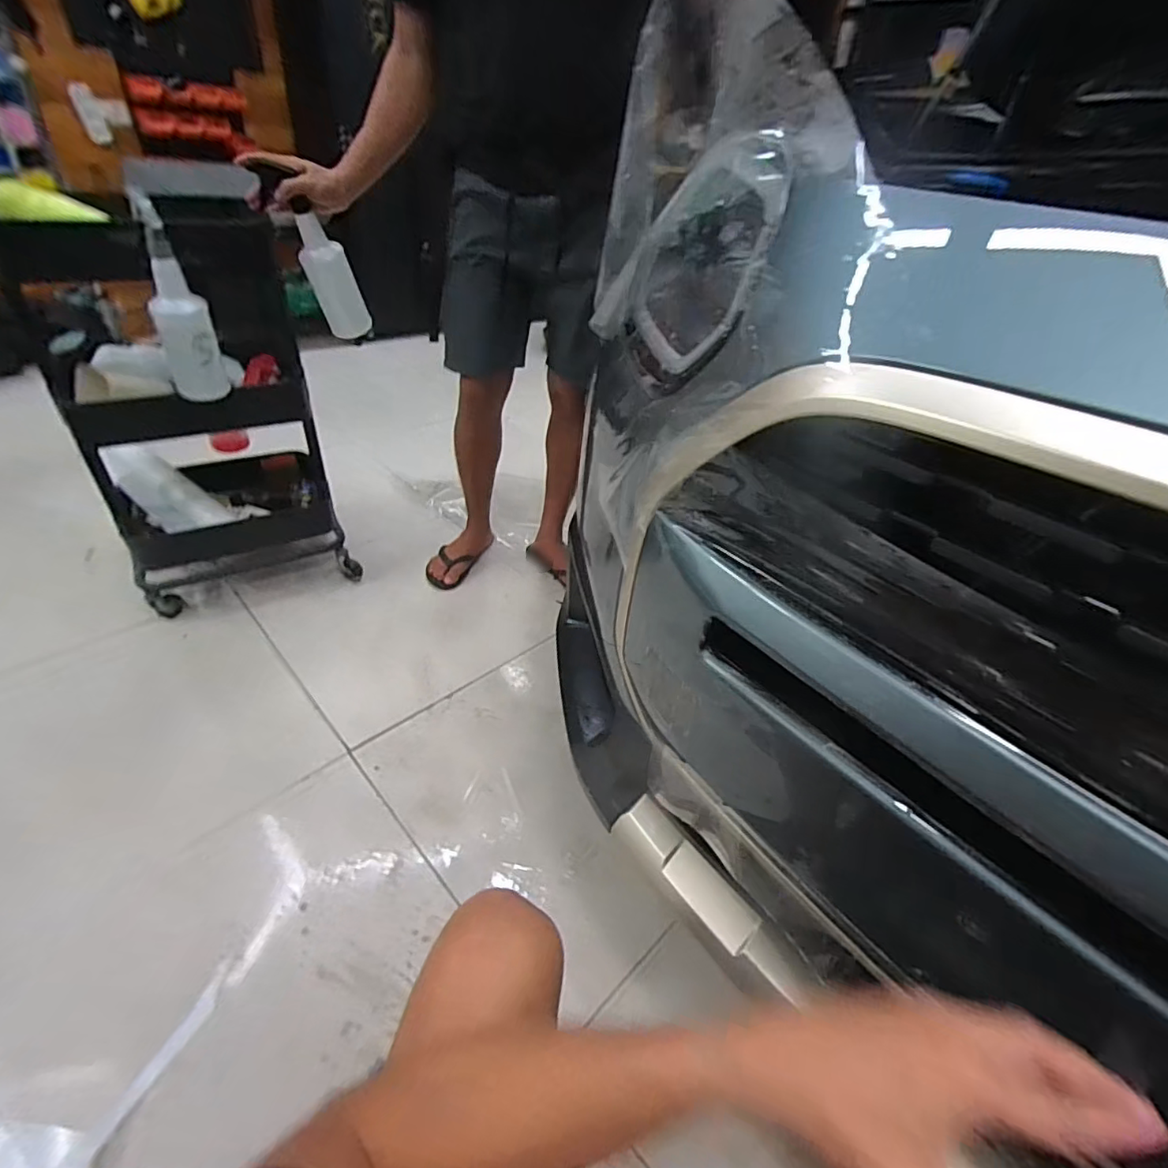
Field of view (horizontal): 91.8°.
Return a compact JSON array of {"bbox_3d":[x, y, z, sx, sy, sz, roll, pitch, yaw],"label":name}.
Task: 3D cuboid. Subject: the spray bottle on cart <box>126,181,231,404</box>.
[{"bbox_3d":[-0.686,-0.465,0.963,0.084,0.319,0.085,-19,45,-29],"label":"spray bottle on cart"}]

